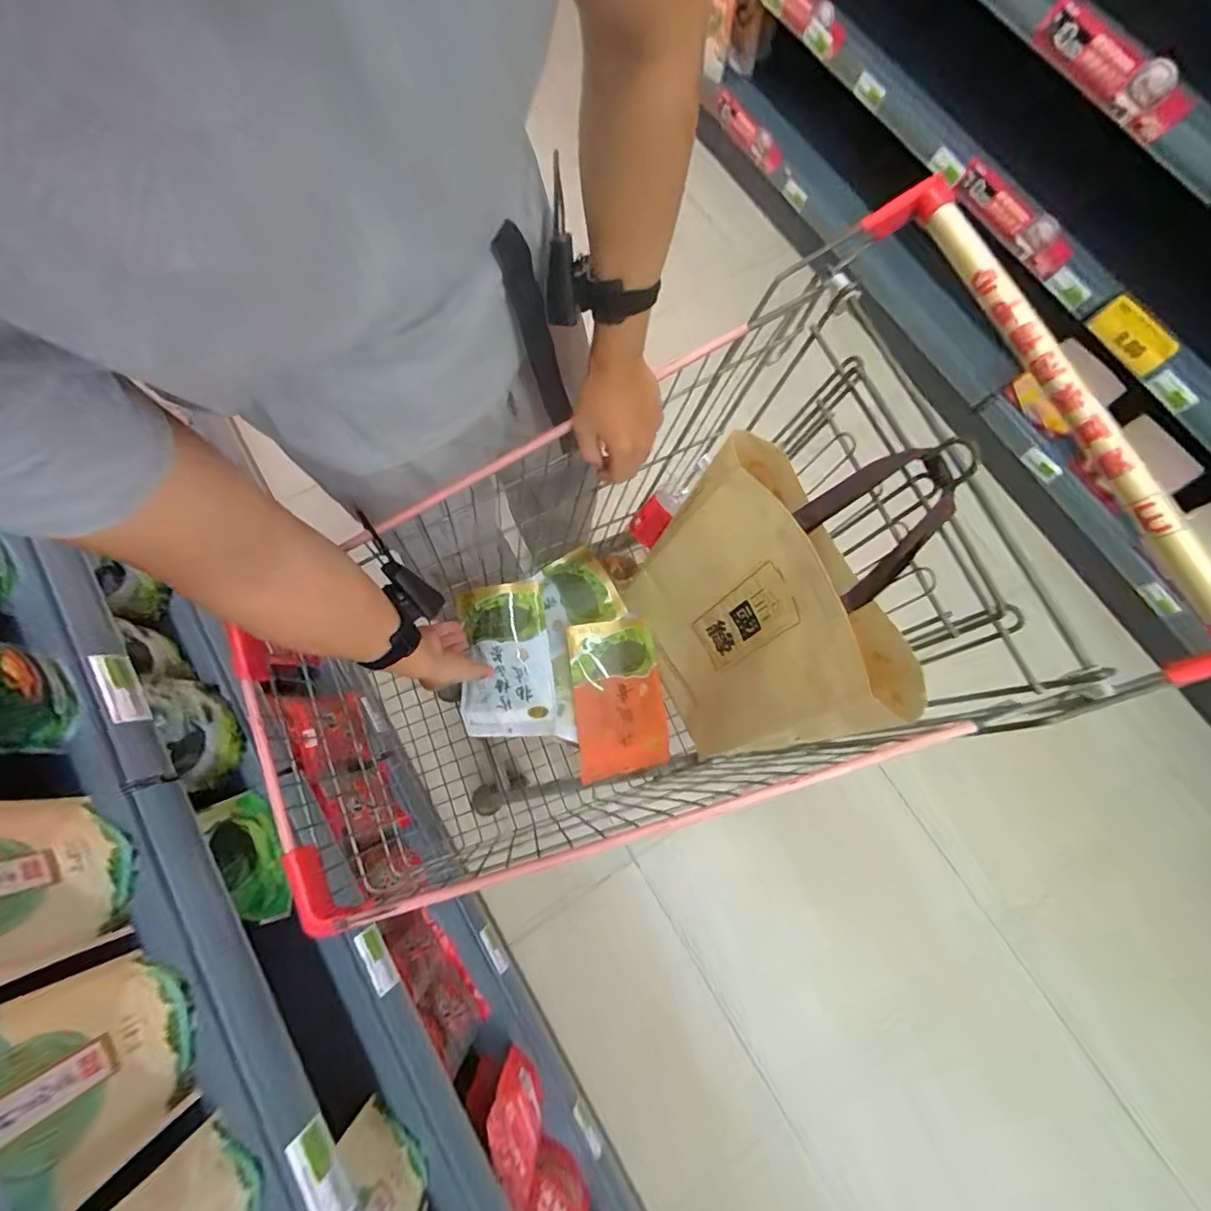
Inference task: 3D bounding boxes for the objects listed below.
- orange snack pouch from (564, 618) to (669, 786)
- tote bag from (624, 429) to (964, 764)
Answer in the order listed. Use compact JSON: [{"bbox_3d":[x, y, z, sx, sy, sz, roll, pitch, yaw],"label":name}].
[{"bbox_3d":[0.025,0.130,0.779,0.154,0.052,0.217,-7,89,-30],"label":"orange snack pouch"},{"bbox_3d":[0.181,-0.006,0.651,0.063,0.439,0.332,-11,76,-34],"label":"tote bag"}]

